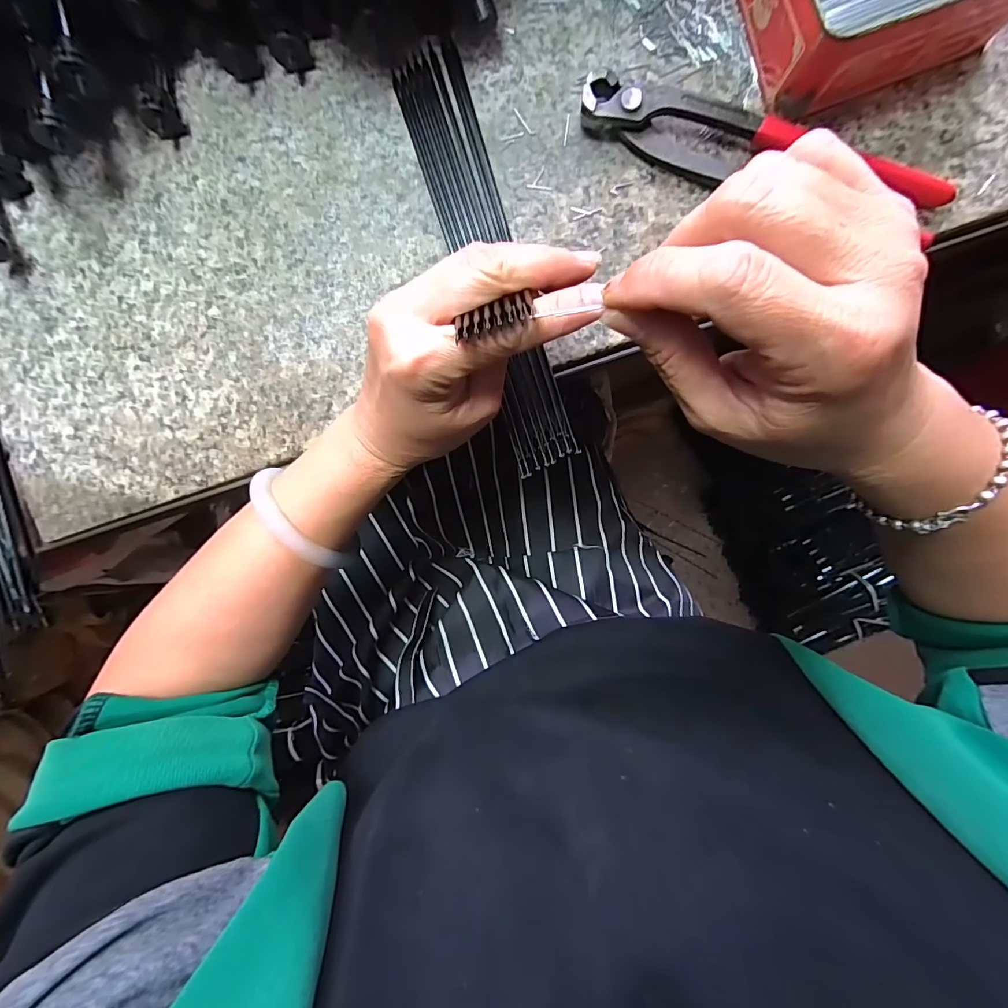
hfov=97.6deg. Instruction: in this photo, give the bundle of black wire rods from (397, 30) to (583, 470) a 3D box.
[{"bbox_3d":[-0.009,-0.137,0.254,0.041,0.005,0.239,-16,95,3],"label":"bundle of black wire rods"}]

